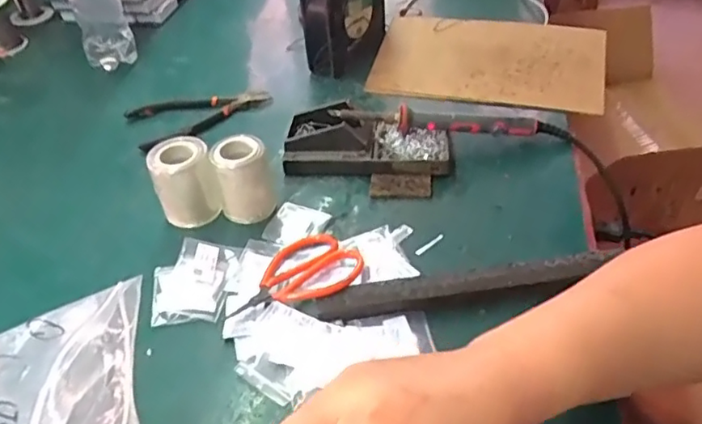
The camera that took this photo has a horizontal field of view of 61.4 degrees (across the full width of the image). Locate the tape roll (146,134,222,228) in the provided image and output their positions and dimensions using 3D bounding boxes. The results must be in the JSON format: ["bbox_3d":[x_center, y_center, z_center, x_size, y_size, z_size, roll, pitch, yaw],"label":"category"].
[{"bbox_3d":[-0.149,-0.026,0.537,0.055,0.071,0.047,-13,43,-9],"label":"tape roll"}]

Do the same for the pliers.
[{"bbox_3d":[-0.168,-0.110,0.671,0.156,0.021,0.084,-20,45,-16],"label":"pliers"}]

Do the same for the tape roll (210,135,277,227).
[{"bbox_3d":[-0.098,-0.030,0.529,0.045,0.067,0.045,-2,43,2],"label":"tape roll"}]

